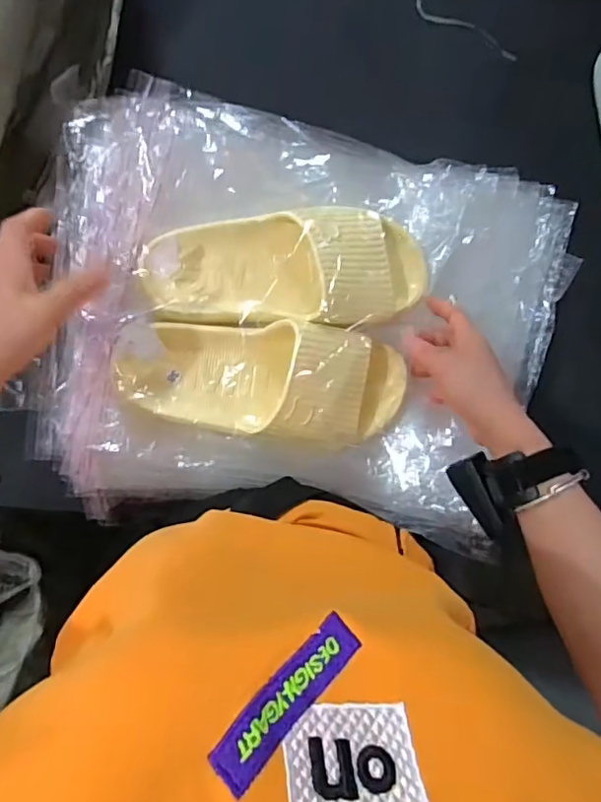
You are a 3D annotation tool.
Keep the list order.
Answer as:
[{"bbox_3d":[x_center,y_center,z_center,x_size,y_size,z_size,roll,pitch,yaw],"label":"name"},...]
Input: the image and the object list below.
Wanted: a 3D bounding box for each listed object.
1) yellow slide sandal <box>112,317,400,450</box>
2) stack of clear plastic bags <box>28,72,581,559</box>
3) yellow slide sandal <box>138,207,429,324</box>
[{"bbox_3d":[-0.029,-0.017,0.481,0.240,0.061,0.093,6,89,-5],"label":"yellow slide sandal"},{"bbox_3d":[0.008,-0.062,0.492,0.431,0.075,0.345,6,89,-6],"label":"stack of clear plastic bags"},{"bbox_3d":[-0.011,-0.111,0.482,0.241,0.056,0.095,-3,90,-3],"label":"yellow slide sandal"}]

